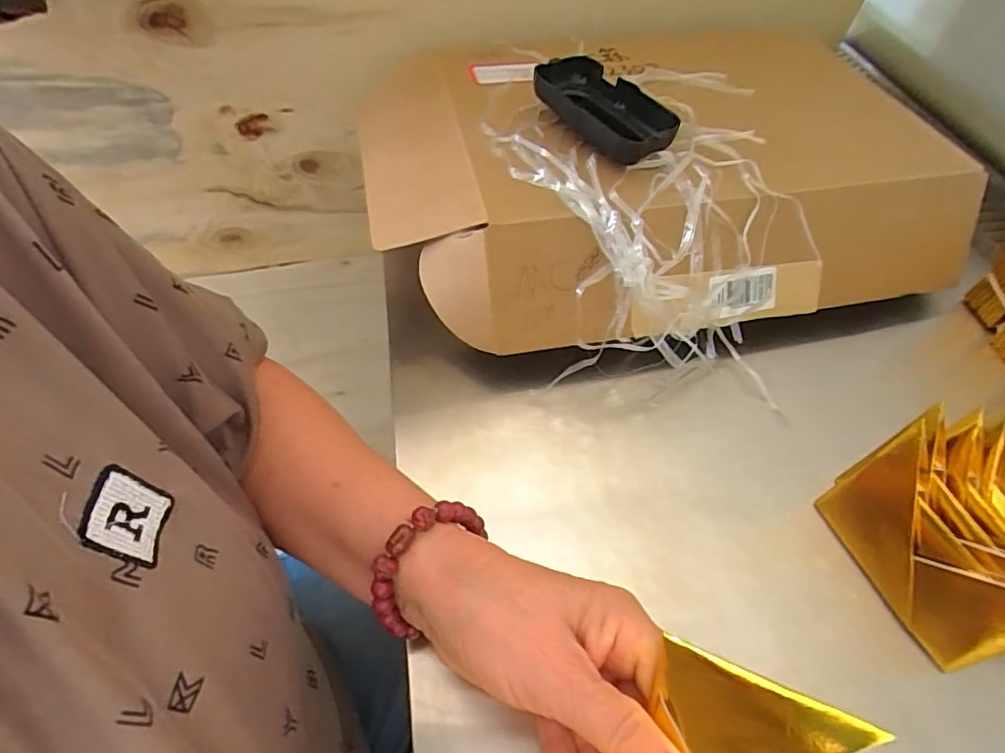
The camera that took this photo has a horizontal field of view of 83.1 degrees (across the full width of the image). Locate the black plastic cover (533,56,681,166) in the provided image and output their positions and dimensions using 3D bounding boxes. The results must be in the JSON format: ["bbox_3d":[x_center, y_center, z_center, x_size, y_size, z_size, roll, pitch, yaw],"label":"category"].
[{"bbox_3d":[0.071,-0.189,0.400,0.060,0.022,0.119,-27,58,-21],"label":"black plastic cover"}]

